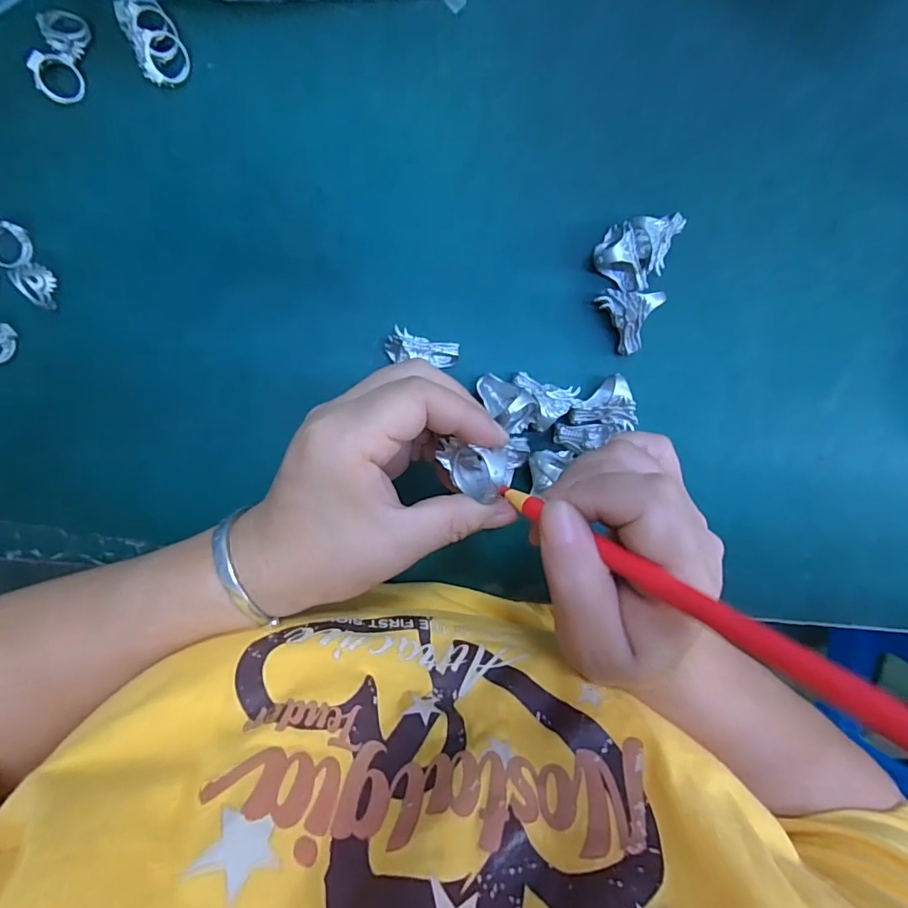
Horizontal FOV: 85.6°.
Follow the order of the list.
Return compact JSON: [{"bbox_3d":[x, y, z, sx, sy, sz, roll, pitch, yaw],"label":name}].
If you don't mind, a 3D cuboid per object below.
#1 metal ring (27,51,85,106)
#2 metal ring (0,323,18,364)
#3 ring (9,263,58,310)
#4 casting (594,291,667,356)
[{"bbox_3d":[-0.196,-0.186,0.244,0.021,0.004,0.021,-14,114,-34],"label":"metal ring"},{"bbox_3d":[-0.238,-0.057,0.252,0.019,0.007,0.021,8,94,-8],"label":"metal ring"},{"bbox_3d":[-0.213,-0.087,0.252,0.015,0.009,0.023,-42,99,-2],"label":"ring"},{"bbox_3d":[0.100,-0.077,0.288,0.032,0.024,0.033,5,94,-8],"label":"casting"}]

